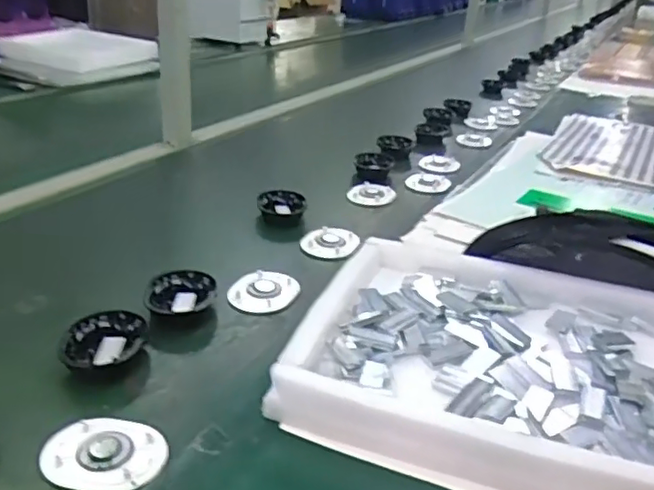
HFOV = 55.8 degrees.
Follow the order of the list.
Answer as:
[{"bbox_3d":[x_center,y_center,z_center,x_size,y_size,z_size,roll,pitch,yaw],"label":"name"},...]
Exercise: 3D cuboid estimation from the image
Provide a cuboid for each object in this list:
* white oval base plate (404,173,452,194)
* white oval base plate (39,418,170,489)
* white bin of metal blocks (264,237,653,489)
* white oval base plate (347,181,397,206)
[{"bbox_3d":[0.177,-0.107,1.077,0.076,0.009,0.094,10,24,10],"label":"white oval base plate"},{"bbox_3d":[-0.170,0.158,0.471,0.090,0.009,0.069,8,26,8],"label":"white oval base plate"},{"bbox_3d":[0.149,0.101,0.575,0.338,0.046,0.314,14,27,20],"label":"white bin of metal blocks"},{"bbox_3d":[0.074,-0.085,1.000,0.068,0.014,0.100,13,25,17],"label":"white oval base plate"}]

